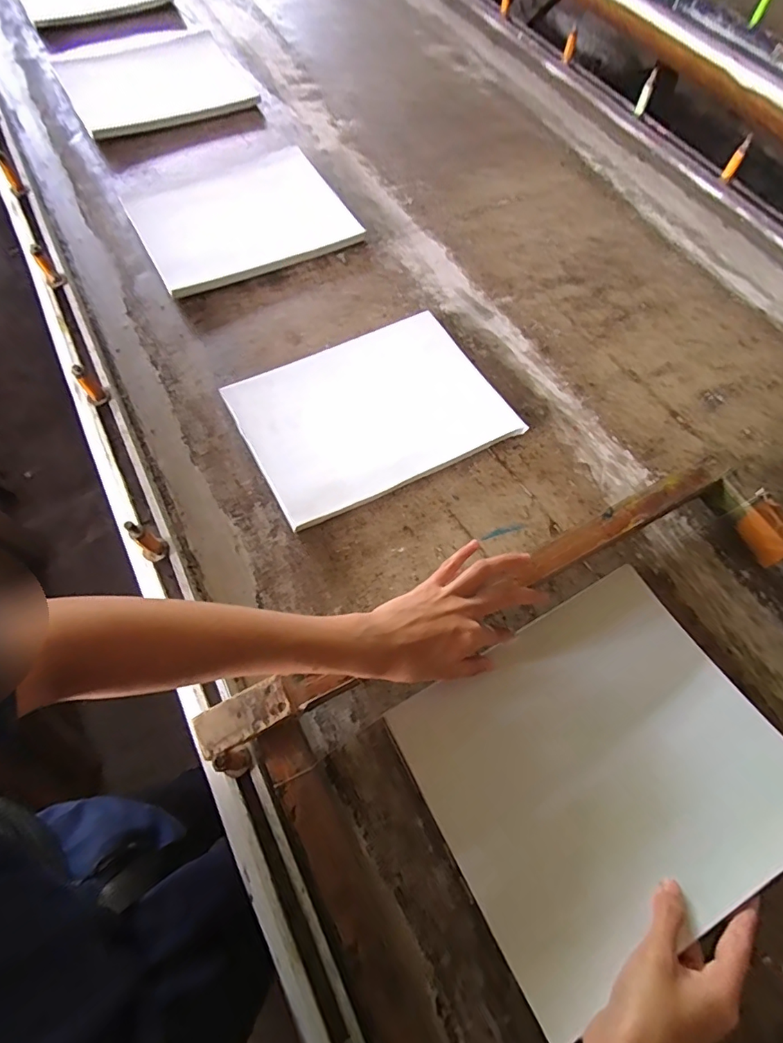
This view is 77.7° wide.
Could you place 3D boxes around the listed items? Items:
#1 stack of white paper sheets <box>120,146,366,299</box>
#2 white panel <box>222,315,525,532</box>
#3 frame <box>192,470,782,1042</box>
[{"bbox_3d":[-0.205,-0.418,0.670,0.267,0.017,0.227,-26,69,-13],"label":"stack of white paper sheets"},{"bbox_3d":[-0.022,-0.124,0.538,0.271,0.015,0.197,-26,69,-13],"label":"white panel"},{"bbox_3d":[0.181,0.208,0.357,0.522,0.051,0.394,-24,68,-12],"label":"frame"}]

